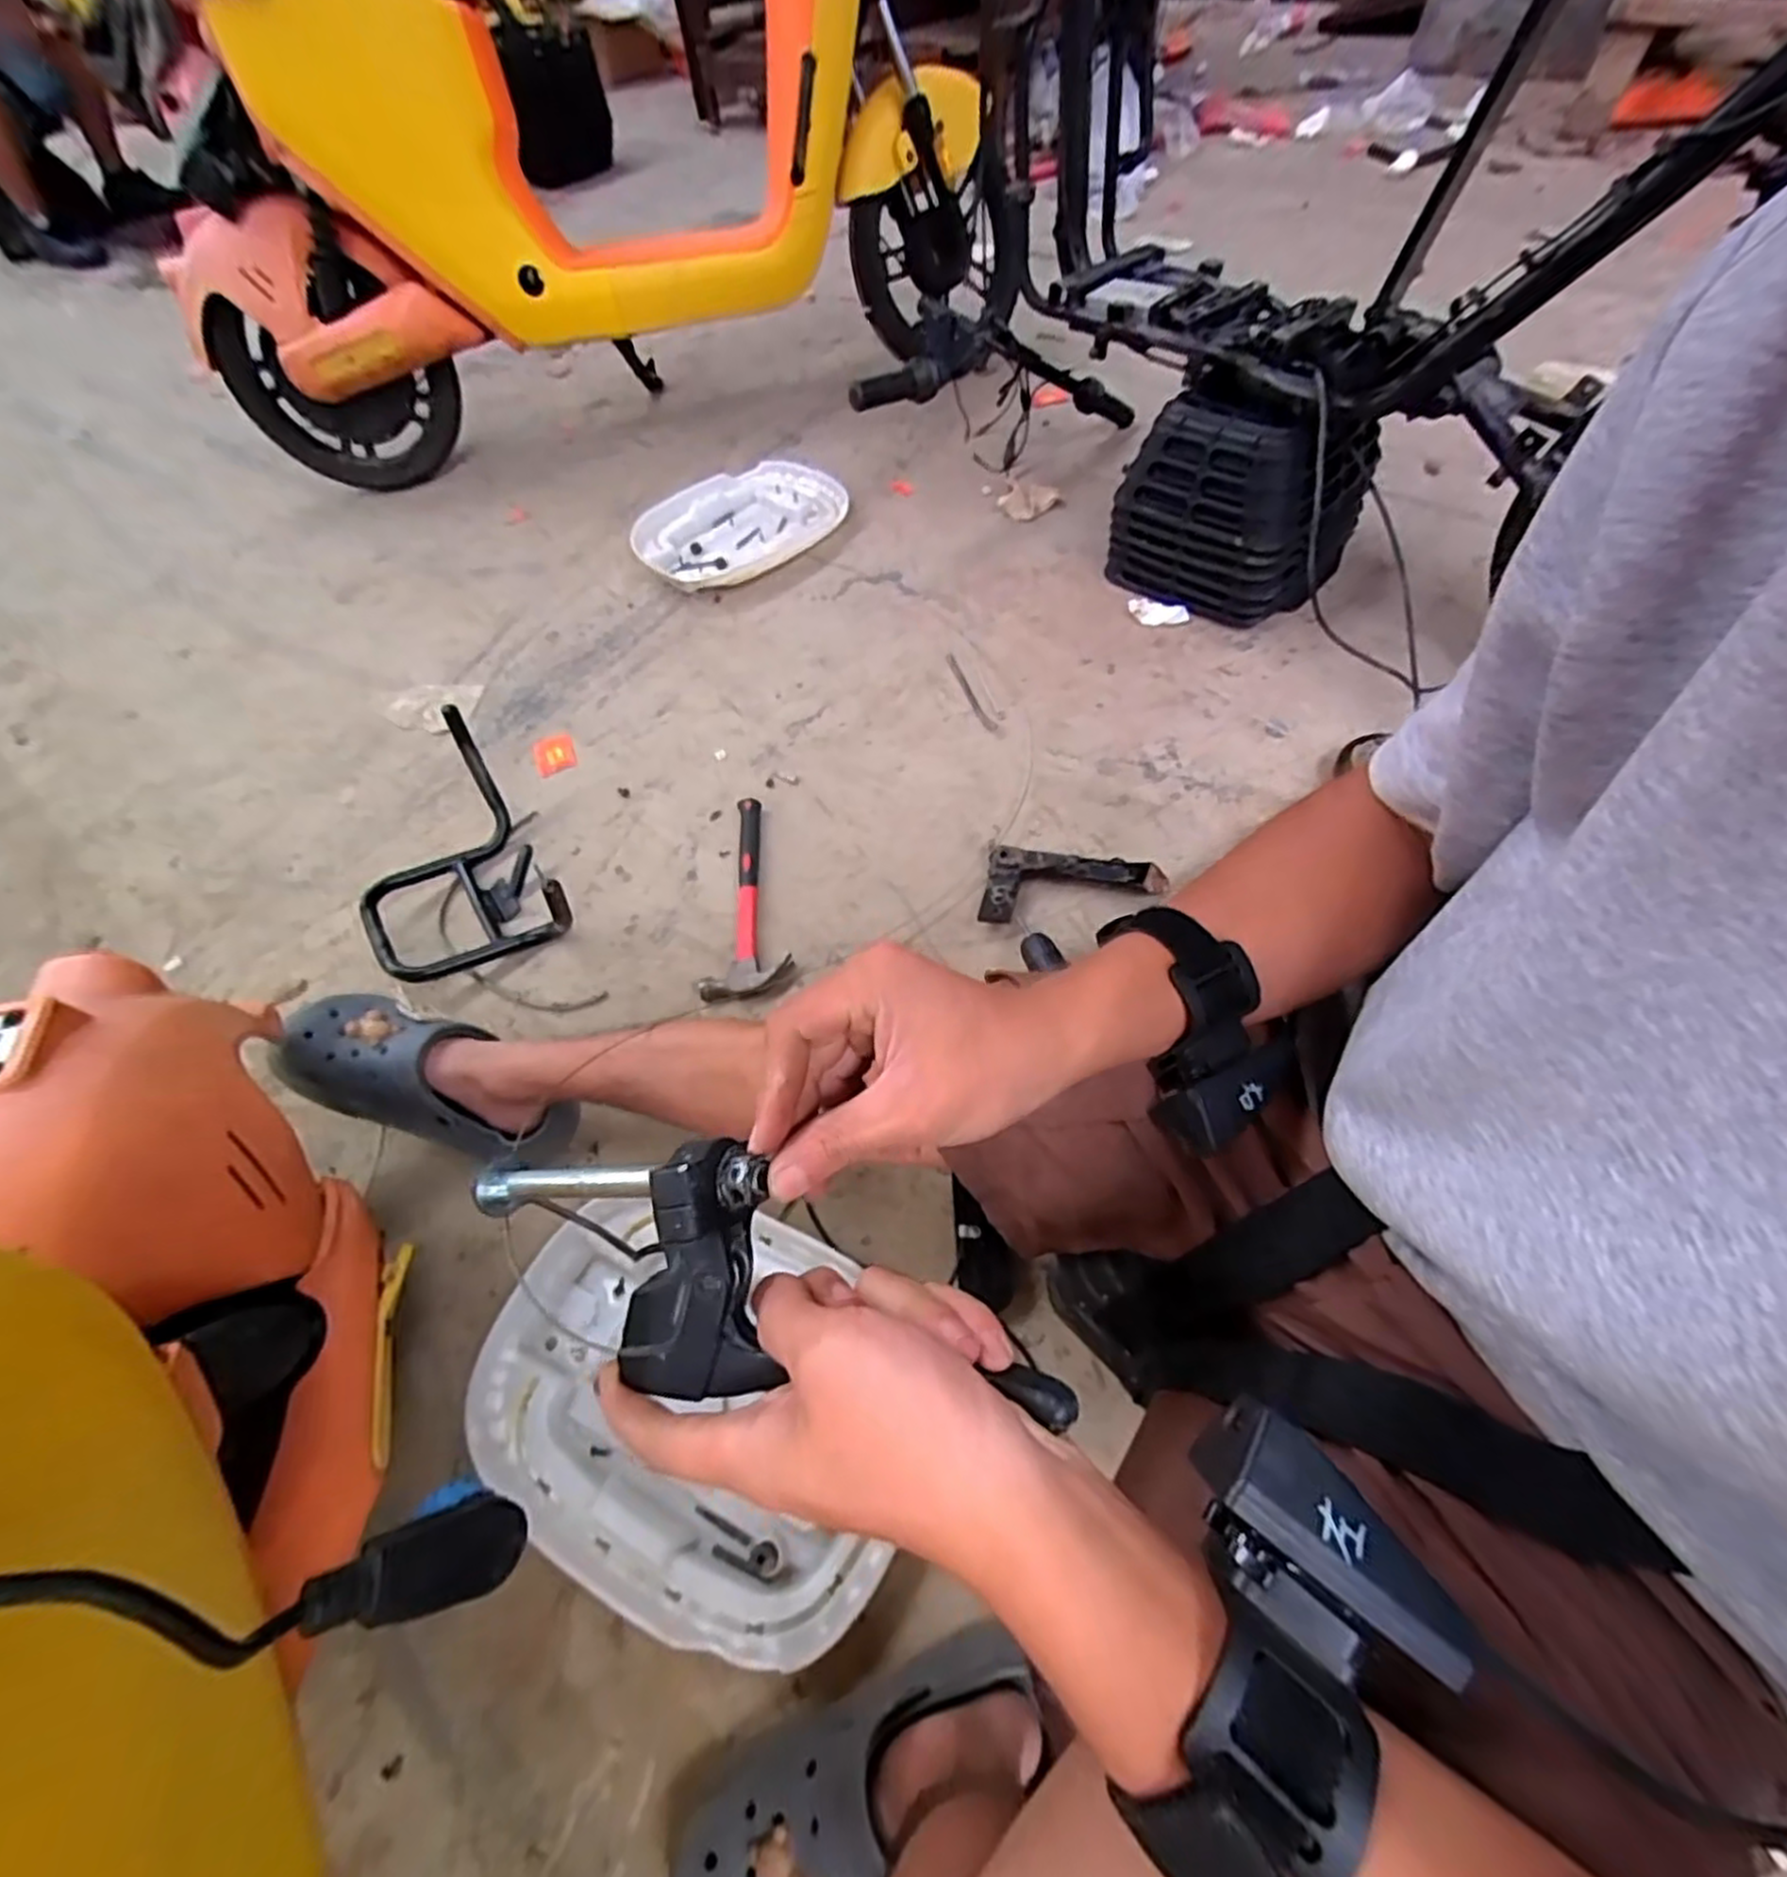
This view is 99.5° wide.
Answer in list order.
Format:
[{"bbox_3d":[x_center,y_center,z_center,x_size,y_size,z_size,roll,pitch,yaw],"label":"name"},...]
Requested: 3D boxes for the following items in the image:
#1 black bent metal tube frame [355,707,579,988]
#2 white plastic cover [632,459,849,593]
[{"bbox_3d":[-0.510,-0.070,0.864,0.211,0.140,0.299,-33,61,-15],"label":"black bent metal tube frame"},{"bbox_3d":[-0.254,-0.720,1.293,0.254,0.060,0.368,35,67,23],"label":"white plastic cover"}]

